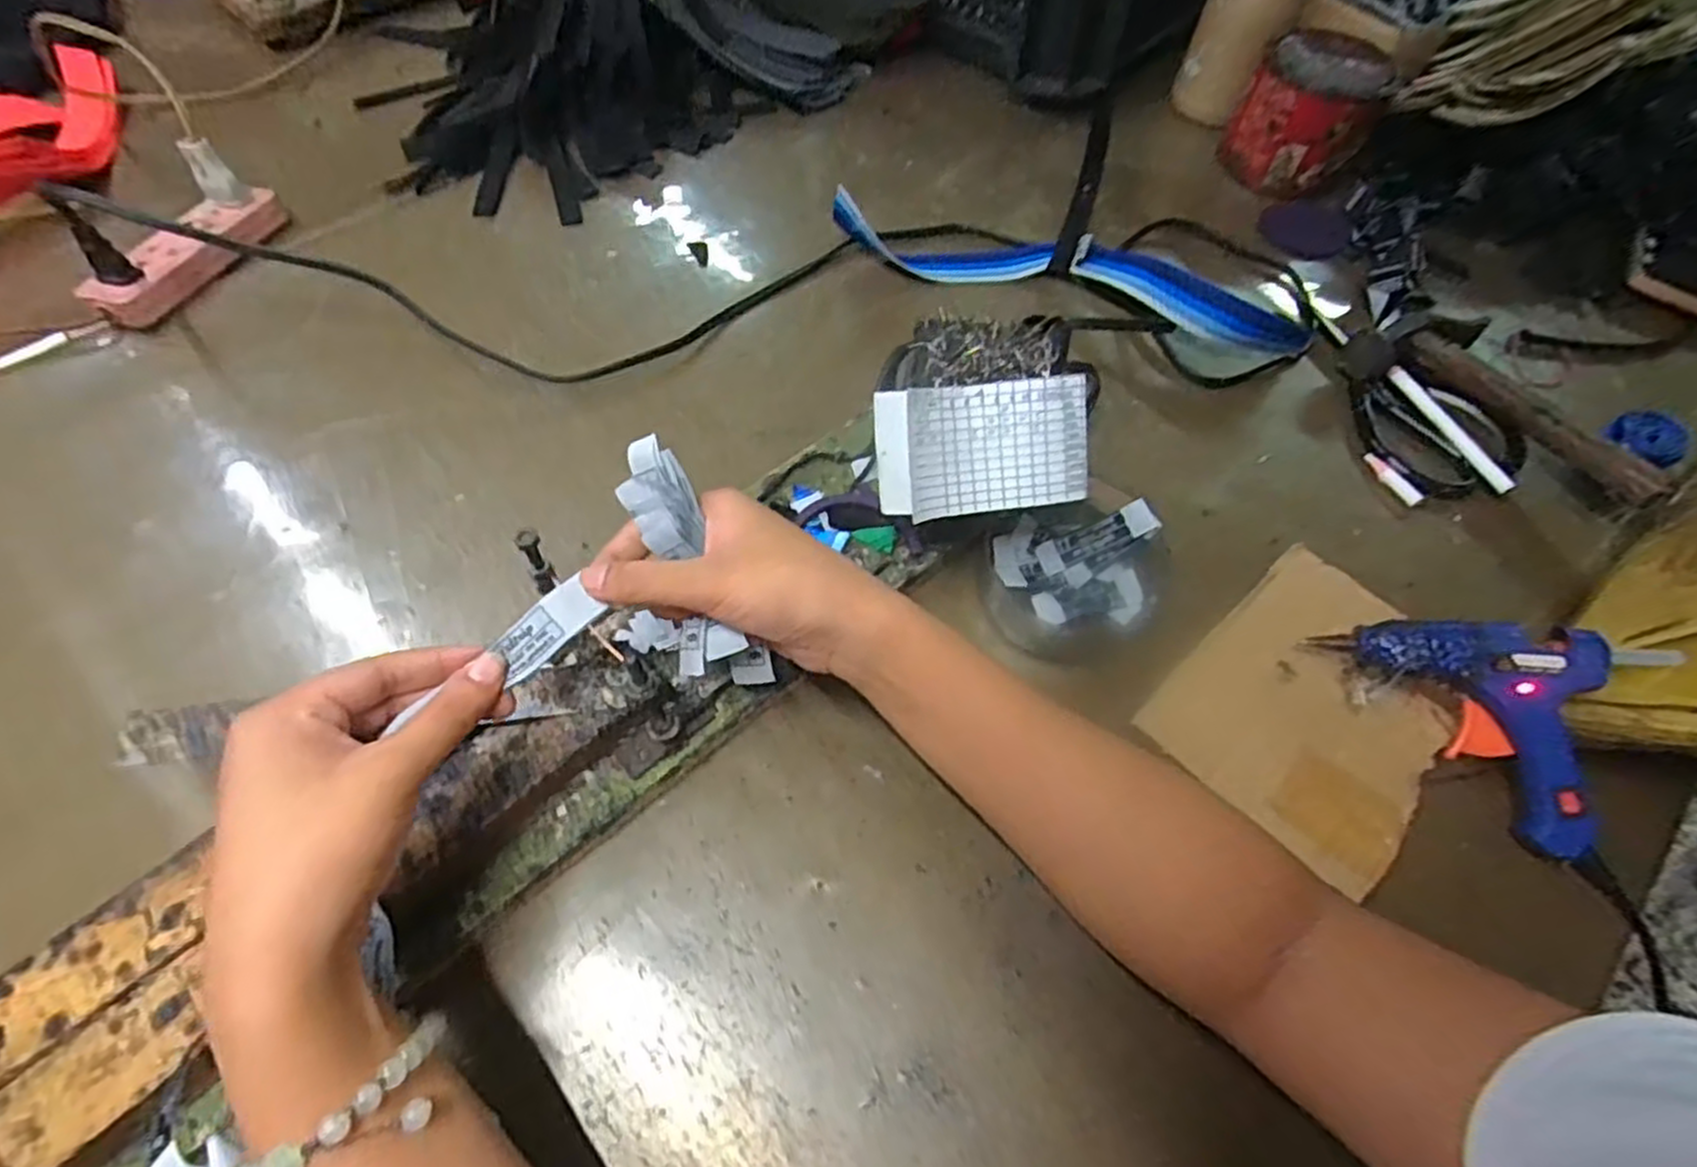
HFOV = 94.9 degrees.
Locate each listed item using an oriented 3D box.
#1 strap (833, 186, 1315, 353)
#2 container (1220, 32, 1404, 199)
[{"bbox_3d":[0.155,-0.226,0.564,0.335,0.040,0.077,21,60,9],"label":"strap"},{"bbox_3d":[0.373,-0.379,0.638,0.102,0.078,0.092,30,62,14],"label":"container"}]

